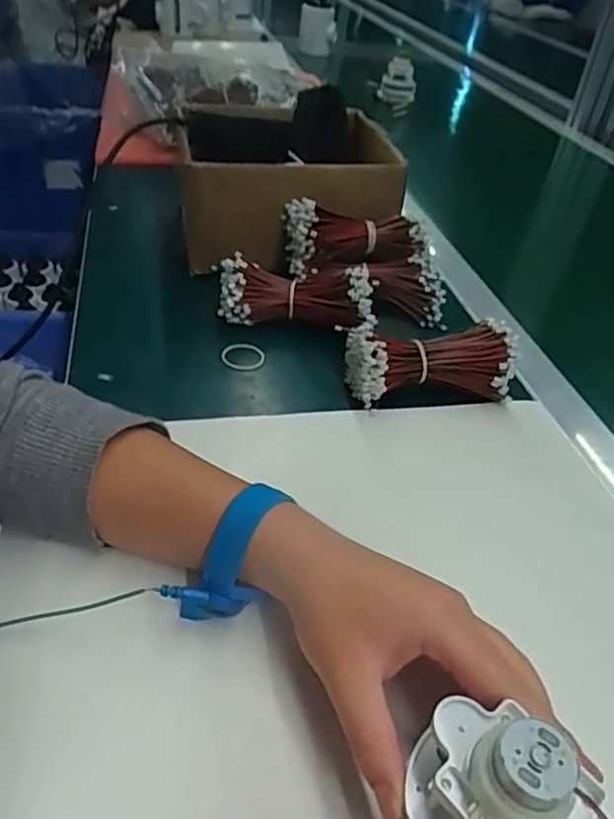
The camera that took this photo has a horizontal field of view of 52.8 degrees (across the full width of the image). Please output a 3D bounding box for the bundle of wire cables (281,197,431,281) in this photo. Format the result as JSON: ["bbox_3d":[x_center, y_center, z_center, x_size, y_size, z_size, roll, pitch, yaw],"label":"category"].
[{"bbox_3d":[0.044,-0.152,0.555,0.133,0.058,0.061,6,44,2],"label":"bundle of wire cables"}]

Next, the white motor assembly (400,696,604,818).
[{"bbox_3d":[0.069,0.132,0.209,0.068,0.061,0.045,30,44,26],"label":"white motor assembly"}]

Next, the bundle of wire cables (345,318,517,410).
[{"bbox_3d":[0.092,-0.035,0.469,0.119,0.053,0.049,-2,39,-8],"label":"bundle of wire cables"}]

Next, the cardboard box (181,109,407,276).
[{"bbox_3d":[-0.022,-0.214,0.626,0.201,0.118,0.189,-5,45,-9],"label":"cardboard box"}]

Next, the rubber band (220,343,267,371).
[{"bbox_3d":[-0.051,-0.043,0.495,0.033,0.004,0.029,25,55,11],"label":"rubber band"}]

